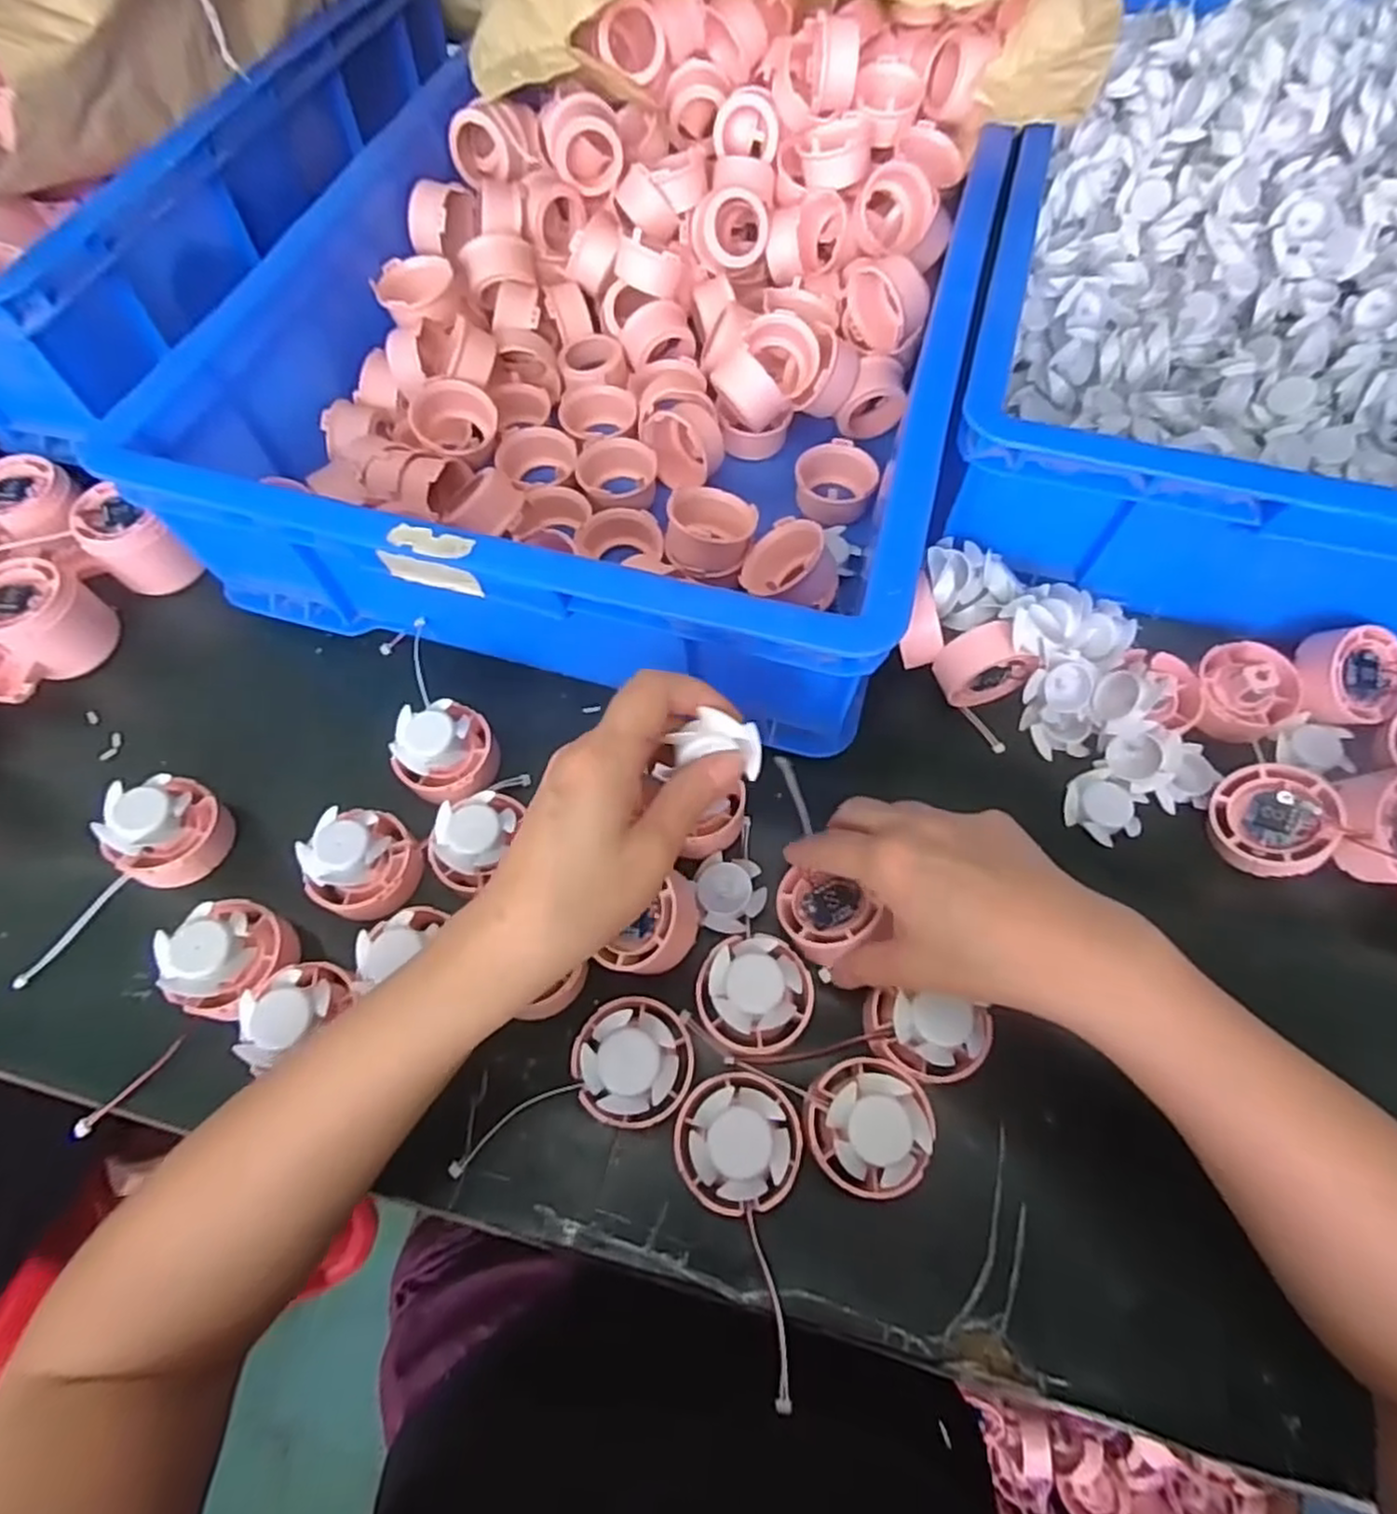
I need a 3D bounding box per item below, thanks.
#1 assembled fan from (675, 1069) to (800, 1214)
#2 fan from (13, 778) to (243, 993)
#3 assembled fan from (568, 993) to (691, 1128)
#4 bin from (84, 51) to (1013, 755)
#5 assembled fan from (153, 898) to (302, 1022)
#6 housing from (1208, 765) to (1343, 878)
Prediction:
[{"bbox_3d":[0.017,0.168,0.317,0.054,0.041,0.055,5,65,3],"label":"assembled fan"},{"bbox_3d":[-0.299,0.068,0.379,0.047,0.053,0.122,25,68,12],"label":"fan"},{"bbox_3d":[-0.029,0.139,0.331,0.050,0.038,0.052,5,65,3],"label":"assembled fan"},{"bbox_3d":[-0.037,-0.287,0.485,0.406,0.116,0.512,16,66,8],"label":"bin"},{"bbox_3d":[-0.231,0.100,0.359,0.048,0.043,0.055,36,70,16],"label":"assembled fan"},{"bbox_3d":[0.299,0.033,0.380,0.054,0.018,0.056,-11,70,32],"label":"housing"}]

